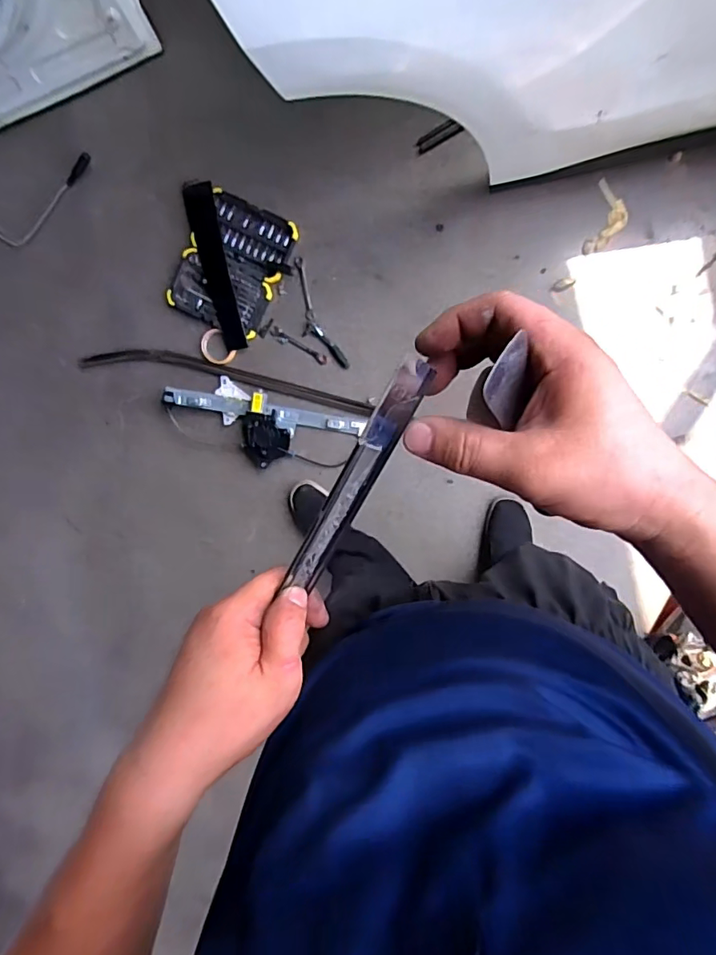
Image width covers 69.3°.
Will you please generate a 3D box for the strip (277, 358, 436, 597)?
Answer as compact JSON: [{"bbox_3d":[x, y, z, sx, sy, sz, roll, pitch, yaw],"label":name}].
[{"bbox_3d":[-0.002,0.004,0.299,0.023,0.005,0.156,19,113,-22],"label":"strip"}]

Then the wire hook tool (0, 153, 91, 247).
[{"bbox_3d":[-0.904,-0.757,1.413,0.404,0.040,0.228,-4,94,9],"label":"wire hook tool"}]

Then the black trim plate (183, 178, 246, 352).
[{"bbox_3d":[-0.365,-0.541,1.329,0.074,0.012,0.416,-12,93,9],"label":"black trim plate"}]

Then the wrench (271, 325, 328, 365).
[{"bbox_3d":[-0.155,-0.341,1.344,0.167,0.008,0.030,32,99,5],"label":"wrench"}]

